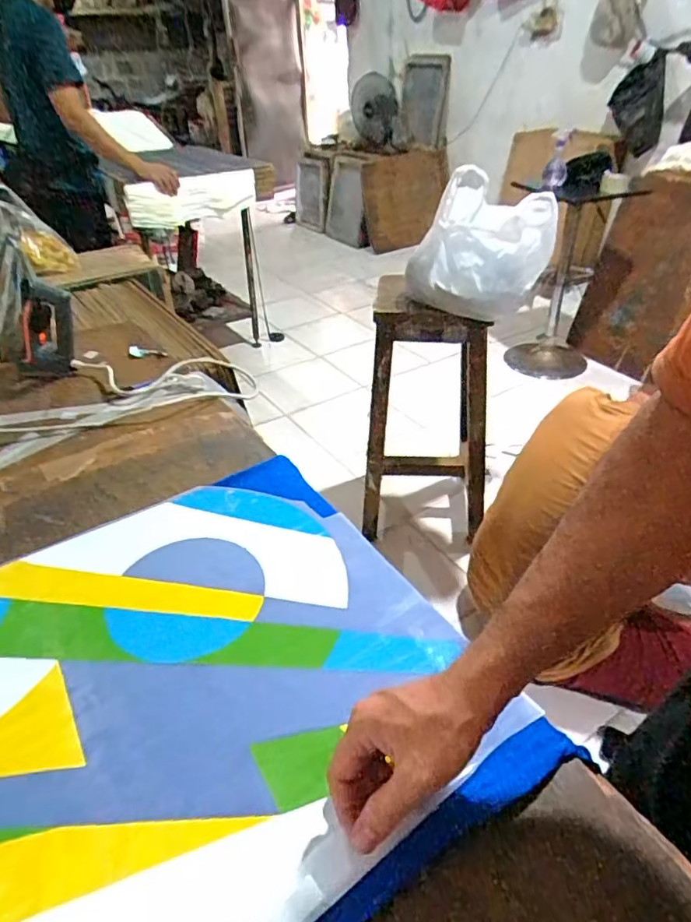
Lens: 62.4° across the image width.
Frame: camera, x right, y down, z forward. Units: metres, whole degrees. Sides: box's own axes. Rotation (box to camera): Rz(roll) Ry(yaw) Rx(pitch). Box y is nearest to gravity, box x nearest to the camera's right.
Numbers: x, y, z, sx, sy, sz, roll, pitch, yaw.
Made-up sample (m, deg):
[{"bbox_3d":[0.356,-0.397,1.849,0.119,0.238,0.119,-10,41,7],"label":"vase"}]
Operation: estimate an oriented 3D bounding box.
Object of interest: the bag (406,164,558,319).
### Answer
[{"bbox_3d":[0.311,-0.490,1.308,0.302,0.271,0.234,-22,41,-25],"label":"bag"}]

